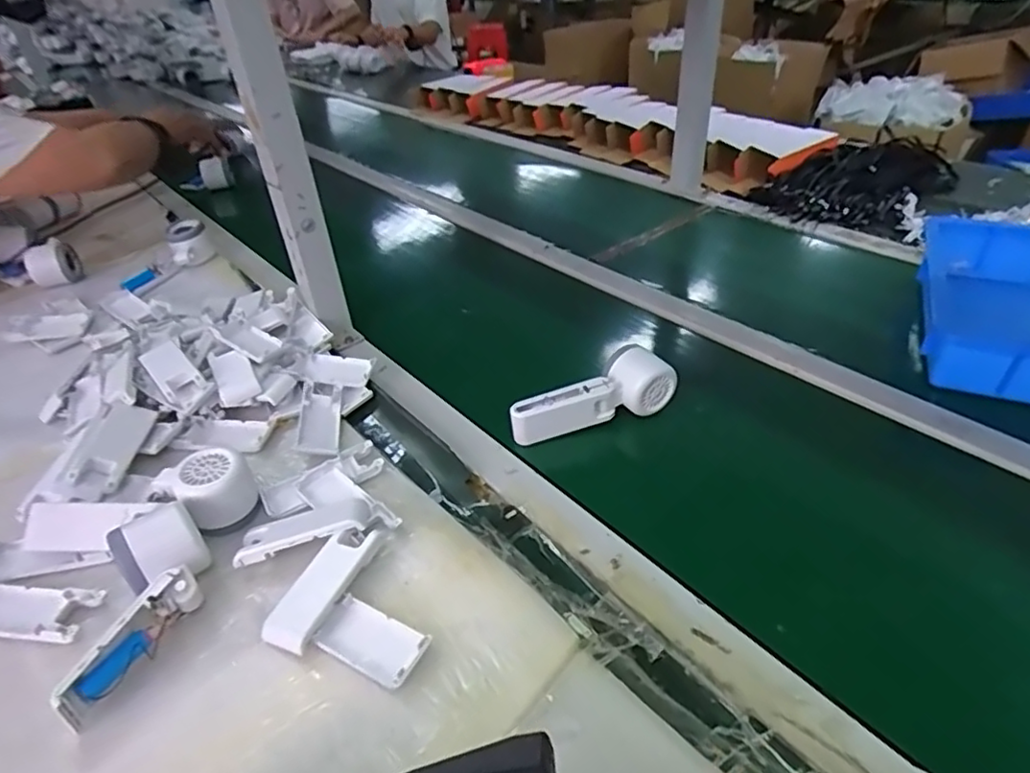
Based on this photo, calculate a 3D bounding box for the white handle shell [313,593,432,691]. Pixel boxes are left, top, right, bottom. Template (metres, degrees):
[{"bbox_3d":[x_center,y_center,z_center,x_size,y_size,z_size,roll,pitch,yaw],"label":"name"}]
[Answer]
[{"bbox_3d":[-0.098,0.172,0.415,0.077,0.013,0.039,19,43,26],"label":"white handle shell"}]

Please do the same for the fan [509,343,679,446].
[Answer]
[{"bbox_3d":[0.074,0.008,0.601,0.167,0.052,0.051,-17,39,-17],"label":"fan"}]

